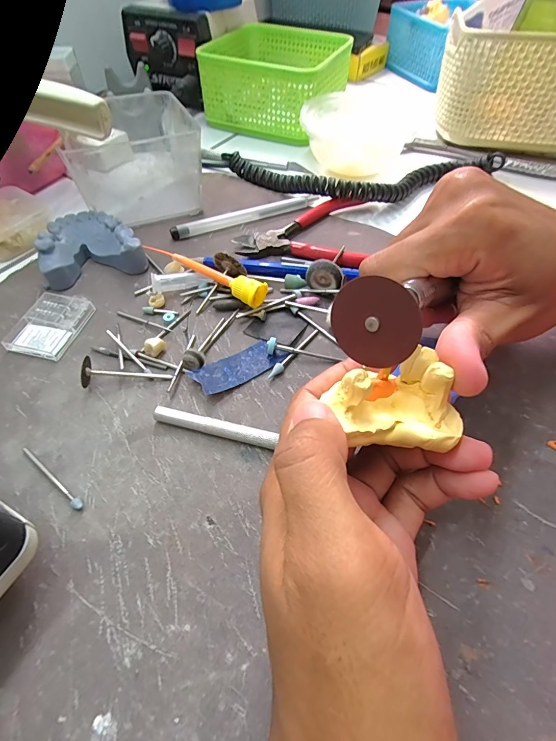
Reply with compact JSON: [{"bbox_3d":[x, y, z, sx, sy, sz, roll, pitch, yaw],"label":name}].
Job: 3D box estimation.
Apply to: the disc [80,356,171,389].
[{"bbox_3d":[-0.083,0.004,0.202,0.045,0.013,0.016,5,55,2],"label":"disc"}]

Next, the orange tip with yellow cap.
[{"bbox_3d":[-0.049,-0.065,0.246,0.089,0.019,0.015,26,58,16],"label":"orange tip with yellow cap"}]

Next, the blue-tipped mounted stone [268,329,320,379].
[{"bbox_3d":[0.010,-0.011,0.220,0.006,0.004,0.046,35,61,21],"label":"blue-tipped mounted stone"}]

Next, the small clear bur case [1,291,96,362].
[{"bbox_3d":[-0.140,-0.029,0.227,0.037,0.008,0.046,11,55,6],"label":"small clear bur case"}]

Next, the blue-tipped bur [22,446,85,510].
[{"bbox_3d":[-0.106,0.050,0.173,0.047,0.004,0.005,31,59,19],"label":"blue-tipped bur"}]

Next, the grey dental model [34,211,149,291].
[{"bbox_3d":[-0.127,-0.087,0.258,0.065,0.023,0.053,-9,55,-8],"label":"grey dental model"}]

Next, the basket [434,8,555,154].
[{"bbox_3d":[0.233,-0.262,0.354,0.156,0.097,0.072,5,55,2],"label":"basket"}]

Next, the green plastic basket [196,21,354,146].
[{"bbox_3d":[0.001,-0.318,0.407,0.130,0.063,0.130,18,56,10],"label":"green plastic basket"}]

